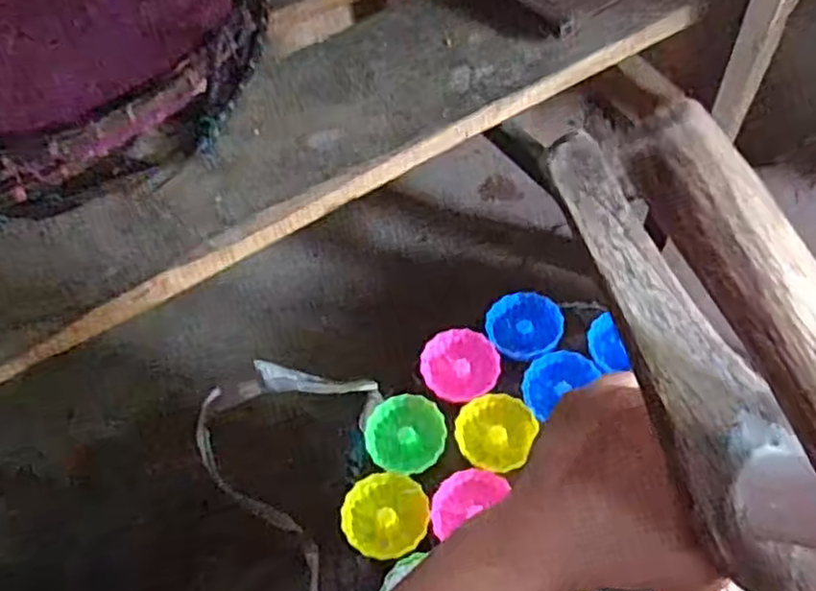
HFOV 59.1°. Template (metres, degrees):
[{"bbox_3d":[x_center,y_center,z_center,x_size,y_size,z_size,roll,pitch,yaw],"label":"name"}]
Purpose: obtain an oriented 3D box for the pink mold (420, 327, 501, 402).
[{"bbox_3d":[0.043,0.058,0.585,0.061,0.023,0.060,-3,56,2],"label":"pink mold"}]

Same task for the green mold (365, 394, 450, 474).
[{"bbox_3d":[-0.001,0.110,0.557,0.060,0.026,0.062,-10,56,-2],"label":"green mold"}]

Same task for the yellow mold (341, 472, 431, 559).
[{"bbox_3d":[-0.016,0.157,0.519,0.060,0.022,0.055,-7,56,0],"label":"yellow mold"}]

